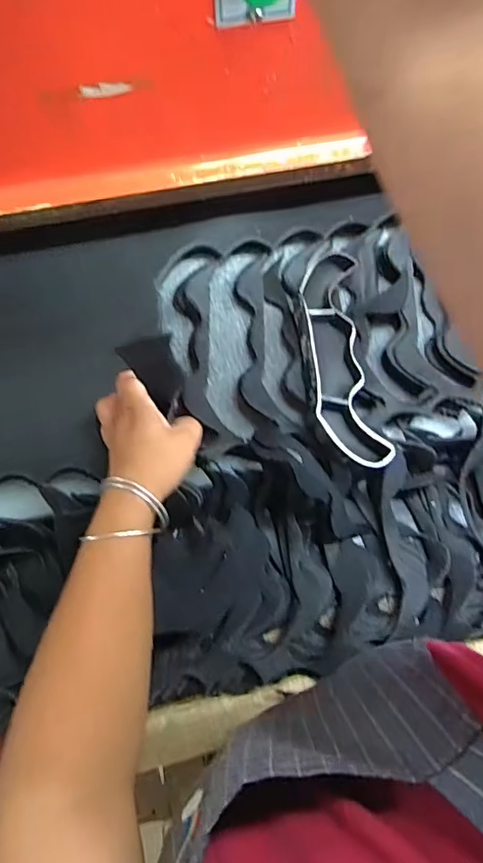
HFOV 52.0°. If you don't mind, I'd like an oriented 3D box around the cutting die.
[{"bbox_3d":[0.096,-0.068,0.501,0.066,0.053,0.221,-6,72,-4],"label":"cutting die"}]

